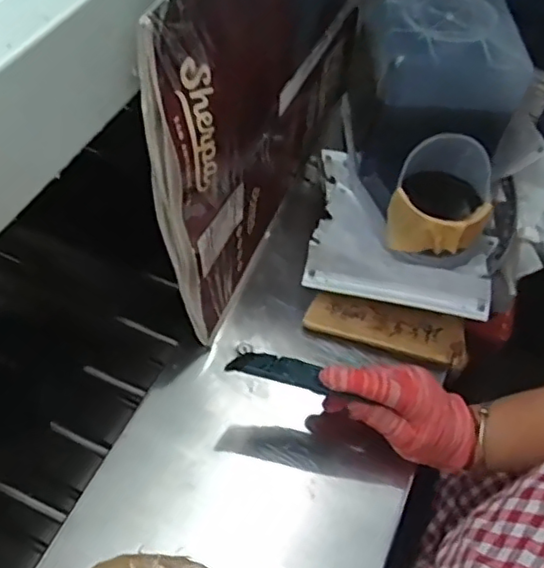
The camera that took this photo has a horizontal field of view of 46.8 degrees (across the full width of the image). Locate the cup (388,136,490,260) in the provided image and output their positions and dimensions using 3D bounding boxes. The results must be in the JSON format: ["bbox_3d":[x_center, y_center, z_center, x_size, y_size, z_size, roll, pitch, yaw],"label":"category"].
[{"bbox_3d":[0.160,-0.082,0.590,0.092,0.085,0.091,17,53,8],"label":"cup"}]

